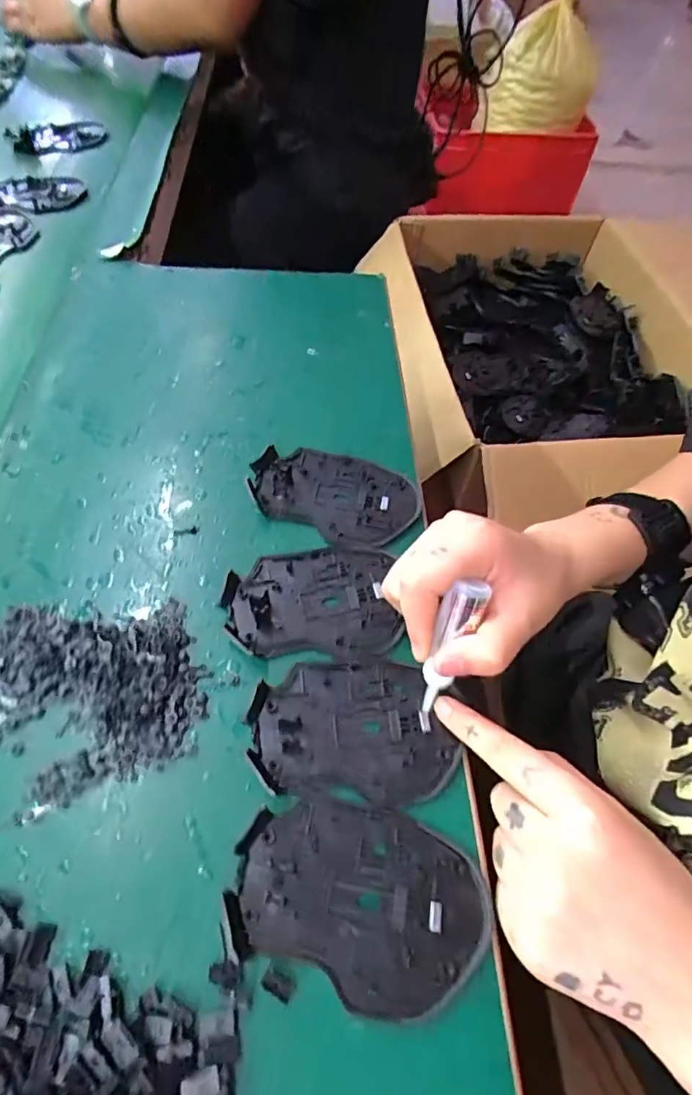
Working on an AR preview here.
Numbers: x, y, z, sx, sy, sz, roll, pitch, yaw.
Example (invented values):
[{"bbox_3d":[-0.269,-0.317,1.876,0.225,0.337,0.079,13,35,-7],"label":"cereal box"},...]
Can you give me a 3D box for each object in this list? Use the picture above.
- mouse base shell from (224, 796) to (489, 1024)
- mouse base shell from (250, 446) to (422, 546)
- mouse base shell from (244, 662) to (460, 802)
[{"bbox_3d":[0.007,0.158,0.236,0.112,0.008,0.073,10,57,4],"label":"mouse base shell"},{"bbox_3d":[-0.007,-0.040,0.362,0.112,0.010,0.073,22,59,11],"label":"mouse base shell"},{"bbox_3d":[0.004,0.093,0.275,0.103,0.013,0.069,3,57,-1],"label":"mouse base shell"}]

